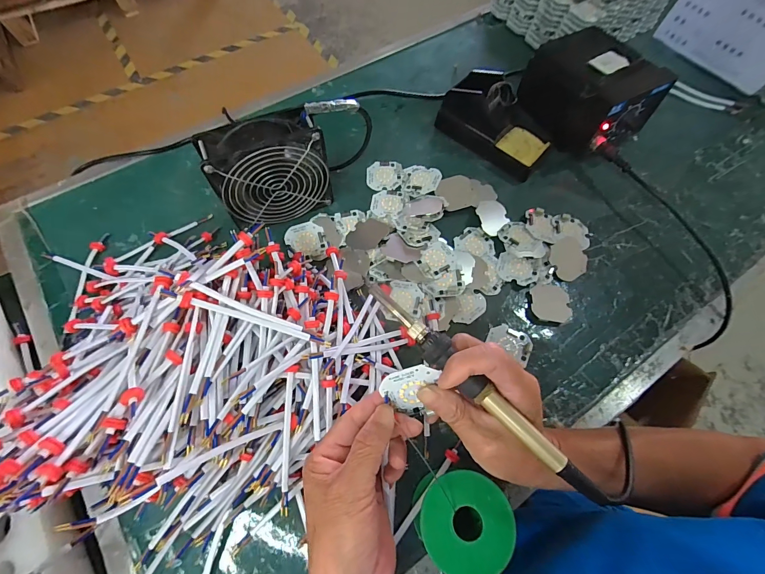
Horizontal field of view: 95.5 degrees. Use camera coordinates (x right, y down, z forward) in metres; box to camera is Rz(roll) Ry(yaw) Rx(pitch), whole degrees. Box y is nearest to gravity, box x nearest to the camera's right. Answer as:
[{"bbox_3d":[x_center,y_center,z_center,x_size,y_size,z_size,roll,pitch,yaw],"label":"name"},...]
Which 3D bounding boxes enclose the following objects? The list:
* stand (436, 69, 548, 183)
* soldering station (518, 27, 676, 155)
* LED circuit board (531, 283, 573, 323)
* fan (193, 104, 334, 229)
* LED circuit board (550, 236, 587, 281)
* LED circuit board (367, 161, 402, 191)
[{"bbox_3d":[0.162,-0.230,0.464,0.144,0.073,0.089,41,72,14],"label":"stand"},{"bbox_3d":[0.274,-0.261,0.472,0.122,0.091,0.149,-28,71,-12],"label":"soldering station"},{"bbox_3d":[0.191,0.016,0.393,0.043,0.004,0.045,6,67,1],"label":"LED circuit board"},{"bbox_3d":[-0.122,-0.123,0.387,0.115,0.118,0.052,-25,70,-12],"label":"fan"},{"bbox_3d":[0.224,-0.034,0.418,0.048,0.004,0.050,-20,78,-14],"label":"LED circuit board"},{"bbox_3d":[0.002,-0.149,0.465,0.046,0.004,0.048,2,67,-1],"label":"LED circuit board"}]

